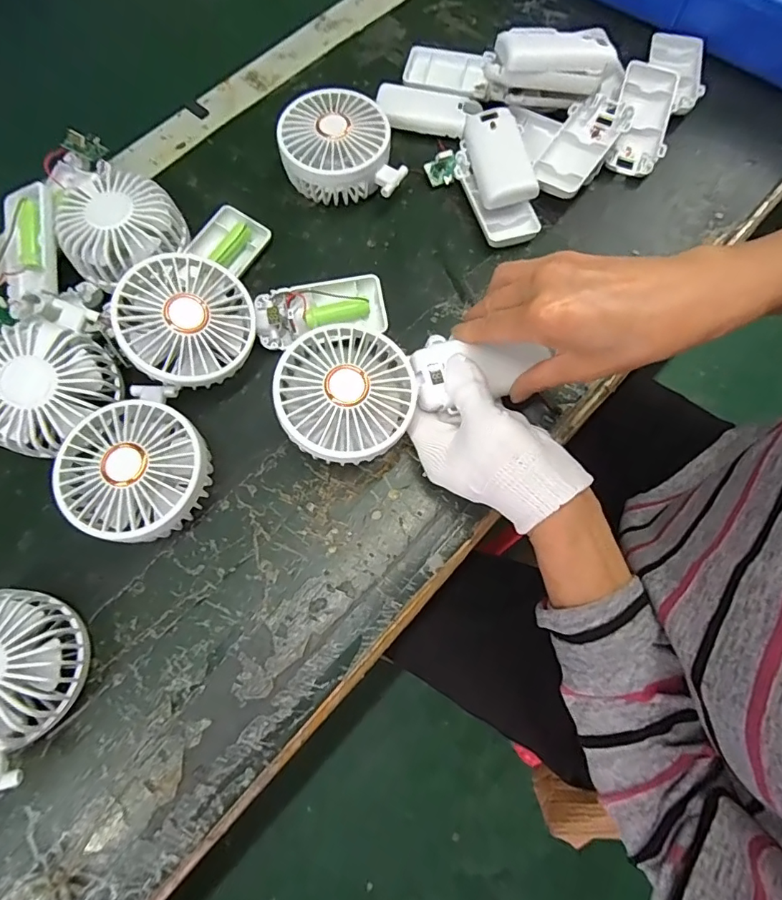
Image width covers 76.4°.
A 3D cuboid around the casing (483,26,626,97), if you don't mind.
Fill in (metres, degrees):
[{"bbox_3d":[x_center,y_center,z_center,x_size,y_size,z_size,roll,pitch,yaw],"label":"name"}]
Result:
[{"bbox_3d":[0.132,-0.313,0.398,0.106,0.032,0.036,1,73,0],"label":"casing"}]

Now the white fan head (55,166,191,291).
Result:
[{"bbox_3d":[-0.199,-0.162,0.372,0.087,0.043,0.080,-27,75,-8],"label":"white fan head"}]

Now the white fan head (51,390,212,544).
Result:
[{"bbox_3d":[-0.156,0.010,0.325,0.083,0.050,0.099,17,73,5],"label":"white fan head"}]

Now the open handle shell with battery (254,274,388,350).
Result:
[{"bbox_3d":[-0.052,-0.102,0.373,0.094,0.019,0.046,-12,88,-9],"label":"open handle shell with battery"}]

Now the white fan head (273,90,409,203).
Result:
[{"bbox_3d":[-0.042,-0.240,0.401,0.088,0.043,0.096,-18,74,-6],"label":"white fan head"}]

